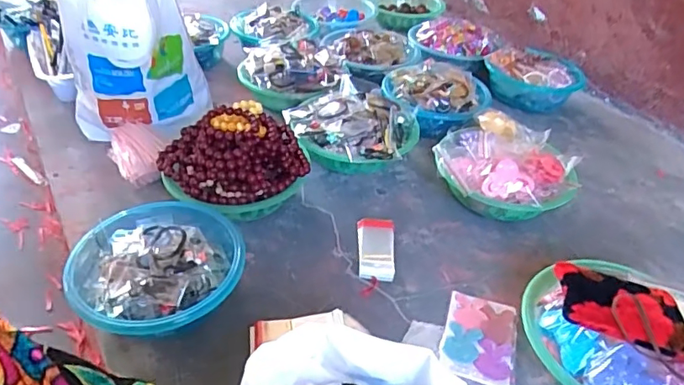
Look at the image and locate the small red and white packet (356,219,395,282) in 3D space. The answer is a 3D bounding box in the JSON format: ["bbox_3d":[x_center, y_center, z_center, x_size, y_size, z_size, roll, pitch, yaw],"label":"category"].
[{"bbox_3d":[0.053,0.087,0.827,0.057,0.018,0.130,6,39,1],"label":"small red and white packet"}]

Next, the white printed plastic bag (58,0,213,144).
[{"bbox_3d":[-0.384,-0.255,0.977,0.208,0.288,0.206,22,42,19],"label":"white printed plastic bag"}]

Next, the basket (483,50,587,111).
[{"bbox_3d":[0.439,-0.262,1.217,0.211,0.094,0.144,19,41,16],"label":"basket"}]

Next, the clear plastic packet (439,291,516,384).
[{"bbox_3d":[0.186,0.195,0.715,0.092,0.011,0.140,14,40,11],"label":"clear plastic packet"}]

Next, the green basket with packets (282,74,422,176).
[{"bbox_3d":[0.017,-0.111,1.002,0.239,0.097,0.208,30,46,28],"label":"green basket with packets"}]

